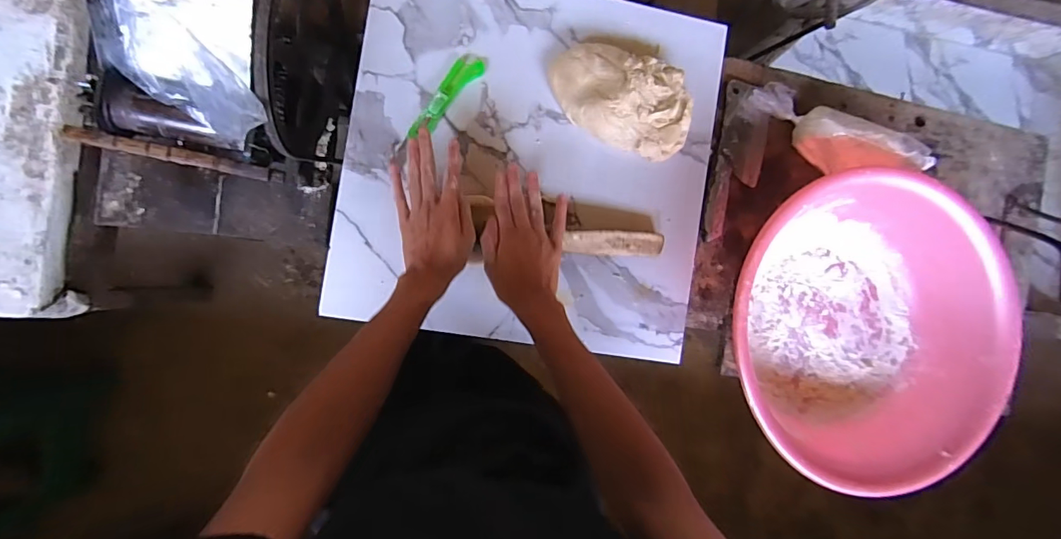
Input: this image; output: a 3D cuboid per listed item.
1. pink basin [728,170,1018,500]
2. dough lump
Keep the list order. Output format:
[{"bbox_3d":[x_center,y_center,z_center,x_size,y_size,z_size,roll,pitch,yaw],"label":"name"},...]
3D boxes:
[{"bbox_3d":[0.461,0.067,0.659,0.405,0.159,0.377,0,91,-11],"label":"pink basin"},{"bbox_3d":[0.125,-0.235,0.635,0.203,0.049,0.125,20,86,-10],"label":"dough lump"}]

